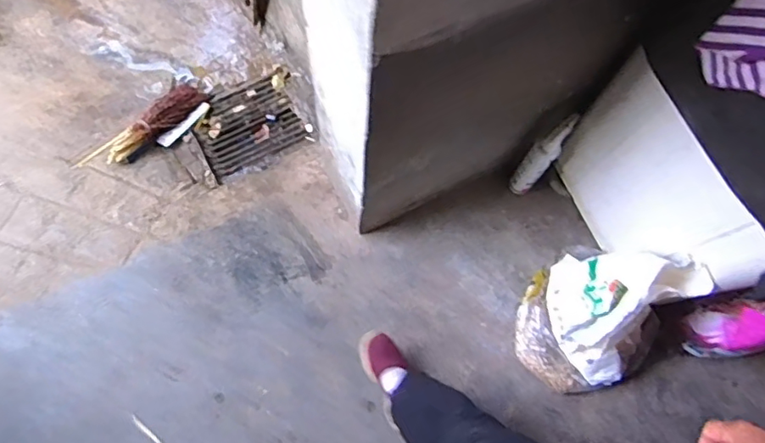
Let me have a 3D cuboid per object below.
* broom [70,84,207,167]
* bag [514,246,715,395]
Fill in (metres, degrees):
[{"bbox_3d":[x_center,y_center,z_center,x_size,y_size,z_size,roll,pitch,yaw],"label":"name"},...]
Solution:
[{"bbox_3d":[-0.695,-0.279,1.616,0.398,0.096,0.122,-43,80,-13],"label":"broom"},{"bbox_3d":[0.462,0.195,1.176,0.276,0.405,0.298,-32,78,-11],"label":"bag"}]

